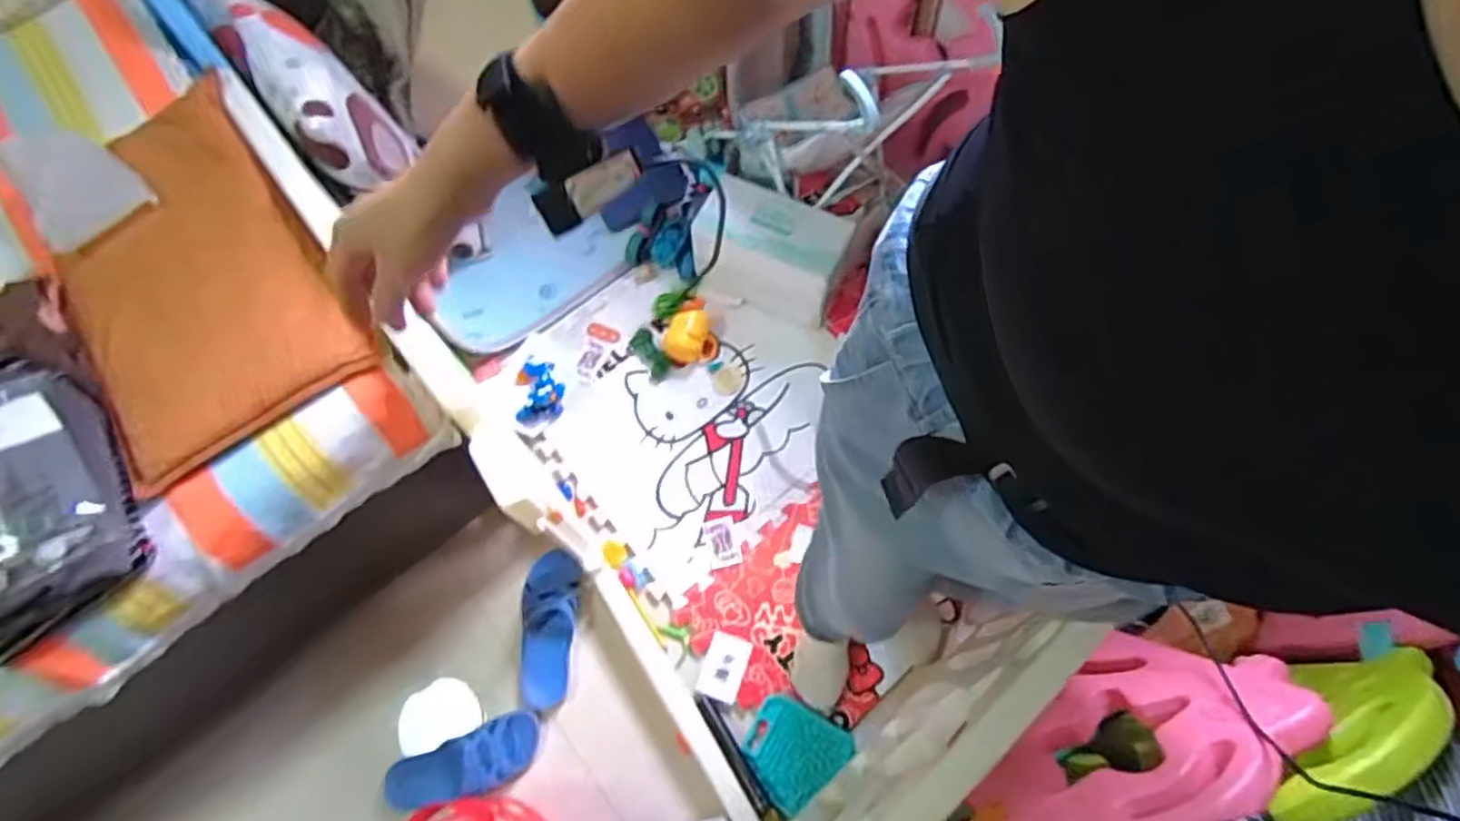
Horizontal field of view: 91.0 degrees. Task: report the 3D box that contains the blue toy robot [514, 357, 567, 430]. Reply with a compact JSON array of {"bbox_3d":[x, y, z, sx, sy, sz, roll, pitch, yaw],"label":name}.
[{"bbox_3d":[-0.373,-0.038,1.411,0.090,0.040,0.140,-9,69,-1],"label":"blue toy robot"}]

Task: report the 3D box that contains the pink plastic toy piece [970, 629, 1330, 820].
[{"bbox_3d":[0.437,0.388,0.830,0.344,0.392,0.060,-31,85,-9],"label":"pink plastic toy piece"}]

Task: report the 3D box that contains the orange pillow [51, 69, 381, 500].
[{"bbox_3d":[-0.707,-0.179,0.924,0.303,0.048,0.496,-34,71,-10],"label":"orange pillow"}]

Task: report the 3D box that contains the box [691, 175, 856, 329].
[{"bbox_3d":[0.078,-0.301,1.395,0.286,0.208,0.157,23,72,11],"label":"box"}]

